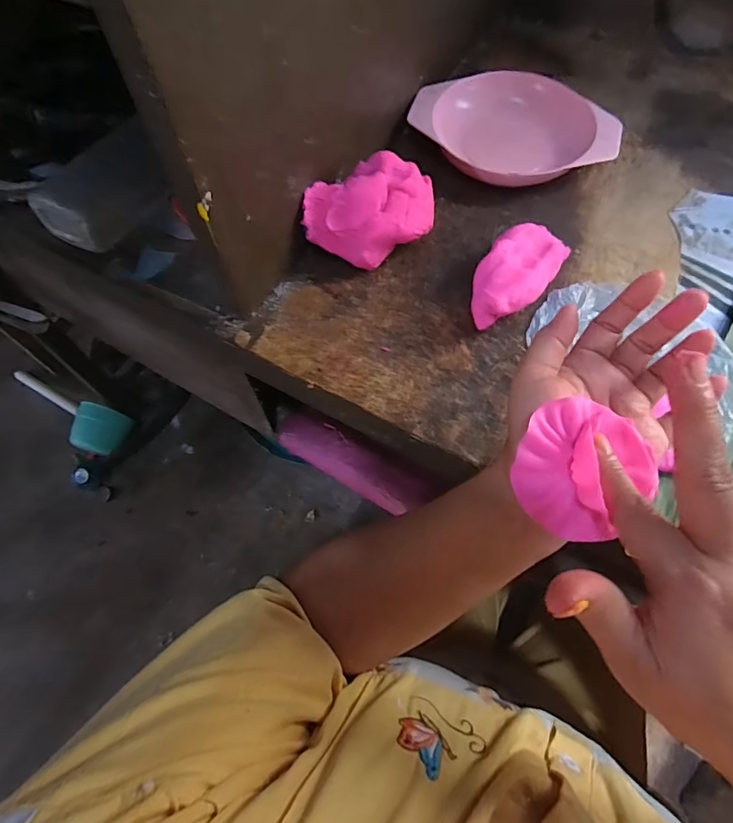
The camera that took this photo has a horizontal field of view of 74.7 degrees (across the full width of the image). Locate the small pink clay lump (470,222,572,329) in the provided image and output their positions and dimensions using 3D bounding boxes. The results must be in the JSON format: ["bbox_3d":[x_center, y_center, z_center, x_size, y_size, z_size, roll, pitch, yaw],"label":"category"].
[{"bbox_3d":[0.121,-0.111,0.385,0.051,0.044,0.115,33,69,17],"label":"small pink clay lump"}]

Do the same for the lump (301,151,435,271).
[{"bbox_3d":[0.004,-0.160,0.395,0.092,0.066,0.070,19,66,11],"label":"lump"}]

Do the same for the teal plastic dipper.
[{"bbox_3d":[-0.798,-0.014,1.253,0.400,0.117,0.125,22,66,26],"label":"teal plastic dipper"}]

